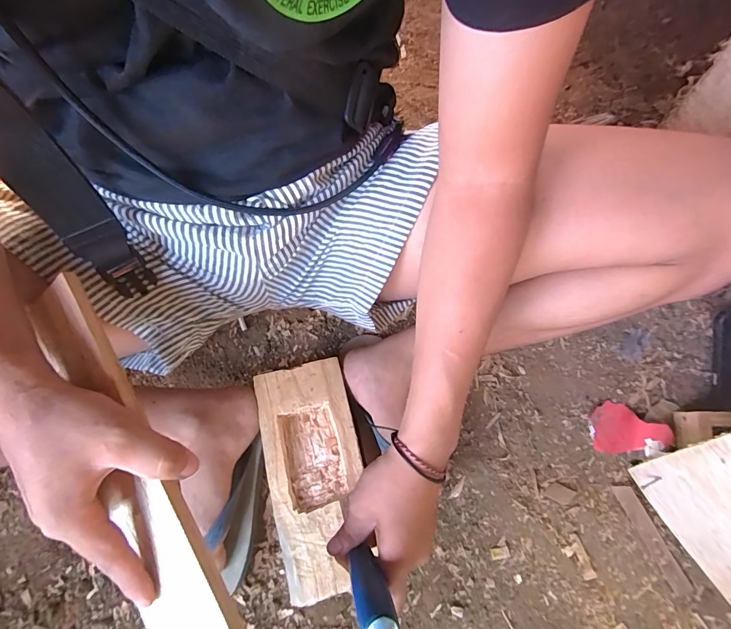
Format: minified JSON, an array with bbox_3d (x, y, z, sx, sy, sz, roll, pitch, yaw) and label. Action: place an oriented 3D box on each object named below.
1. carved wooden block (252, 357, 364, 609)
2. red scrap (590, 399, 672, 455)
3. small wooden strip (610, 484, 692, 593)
[{"bbox_3d":[-0.062,0.199,0.473,0.115,0.056,0.264,-12,68,-7],"label":"carved wooden block"},{"bbox_3d":[0.361,0.153,0.515,0.086,0.036,0.068,-10,68,-6],"label":"red scrap"},{"bbox_3d":[0.368,0.286,0.475,0.023,0.004,0.134,-22,70,-11],"label":"small wooden strip"}]

